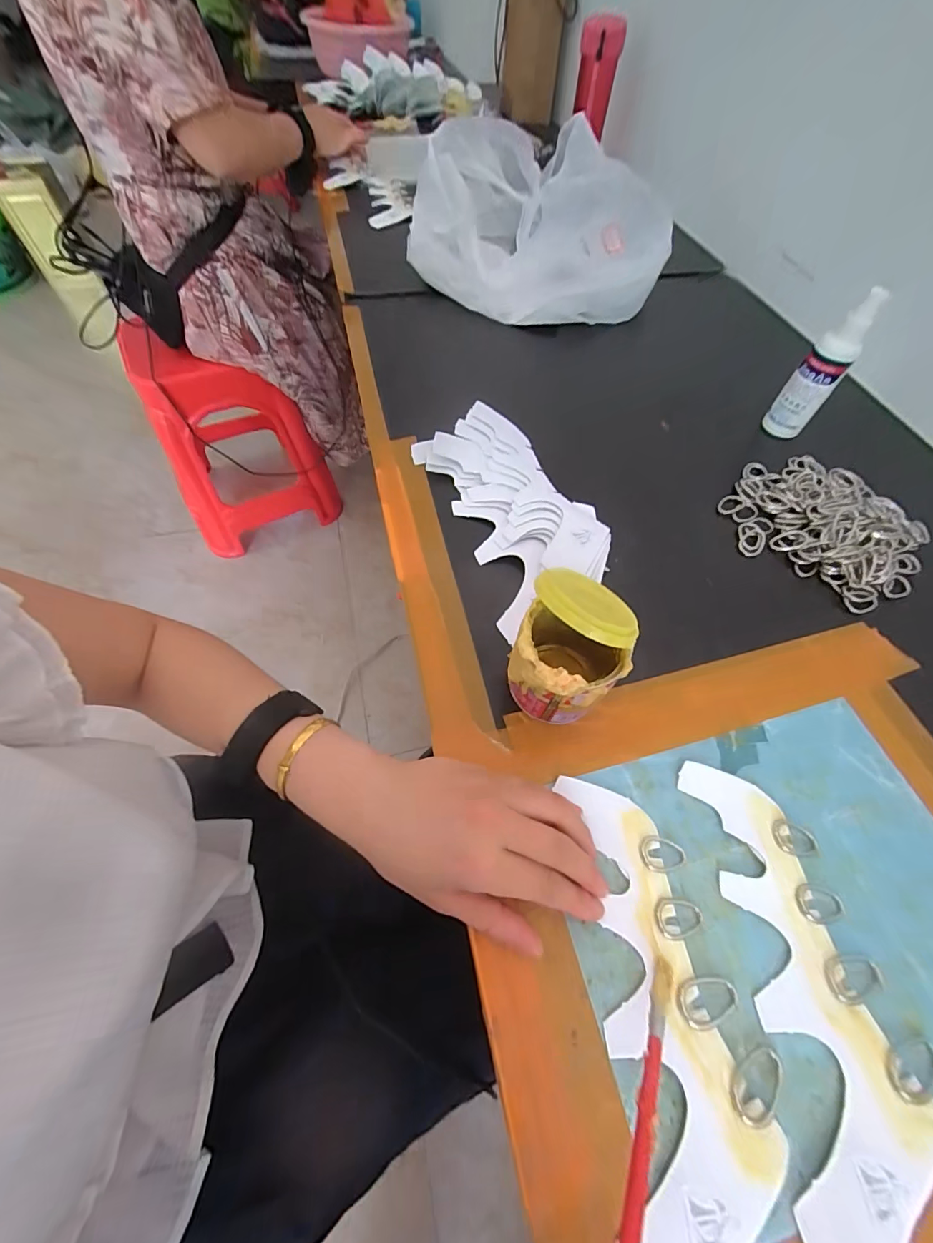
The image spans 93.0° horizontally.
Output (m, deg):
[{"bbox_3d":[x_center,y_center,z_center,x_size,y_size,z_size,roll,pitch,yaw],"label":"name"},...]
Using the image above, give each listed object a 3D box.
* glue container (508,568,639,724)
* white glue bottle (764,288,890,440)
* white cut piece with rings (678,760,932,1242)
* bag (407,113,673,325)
[{"bbox_3d":[0.063,0.025,0.279,0.063,0.097,0.059,10,59,3],"label":"glue container"},{"bbox_3d":[0.347,-0.246,0.434,0.038,0.125,0.034,36,64,17],"label":"white glue bottle"},{"bbox_3d":[0.183,0.187,0.238,0.083,0.008,0.213,-3,59,-5],"label":"white cut piece with rings"},{"bbox_3d":[0.098,-0.536,0.596,0.336,0.131,0.242,27,62,13],"label":"bag"}]

